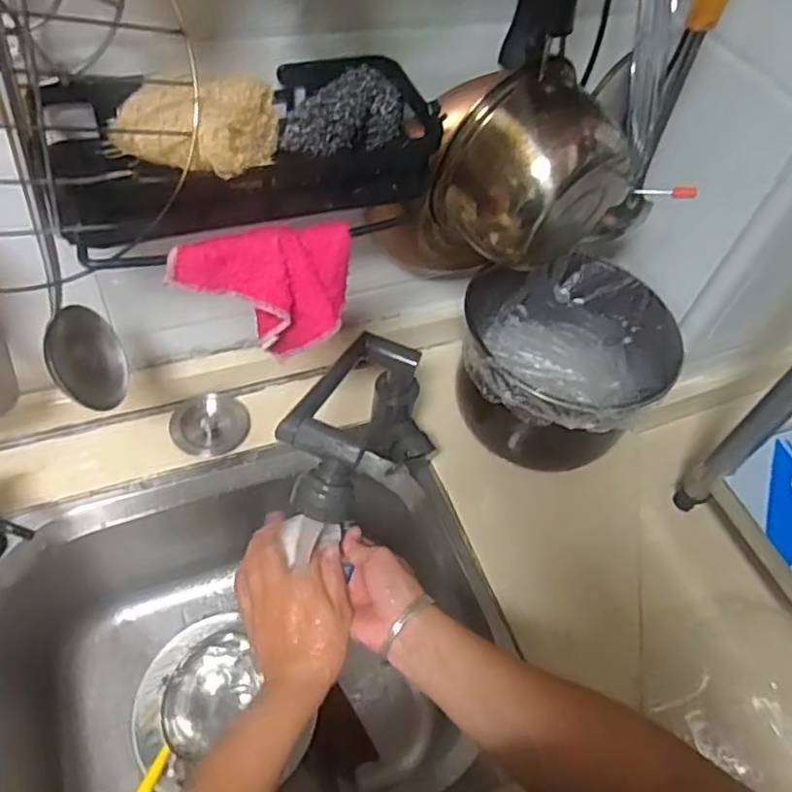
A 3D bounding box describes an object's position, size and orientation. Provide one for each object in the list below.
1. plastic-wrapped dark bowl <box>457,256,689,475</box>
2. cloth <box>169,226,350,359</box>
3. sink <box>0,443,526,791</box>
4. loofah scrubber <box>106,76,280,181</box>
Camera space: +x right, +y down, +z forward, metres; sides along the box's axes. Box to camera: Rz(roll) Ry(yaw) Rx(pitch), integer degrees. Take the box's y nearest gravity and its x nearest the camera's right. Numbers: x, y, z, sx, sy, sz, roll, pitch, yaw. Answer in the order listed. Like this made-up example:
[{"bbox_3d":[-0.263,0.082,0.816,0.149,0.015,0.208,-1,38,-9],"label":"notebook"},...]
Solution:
[{"bbox_3d":[0.185,-0.020,0.762,0.221,0.180,0.225,4,52,-5],"label":"plastic-wrapped dark bowl"},{"bbox_3d":[-0.090,-0.070,0.463,0.122,0.083,0.042,-12,55,-17],"label":"cloth"},{"bbox_3d":[-0.165,0.285,0.710,0.502,0.228,0.429,-13,56,-18],"label":"sink"},{"bbox_3d":[-0.145,-0.195,0.457,0.106,0.048,0.063,25,53,11],"label":"loofah scrubber"}]

